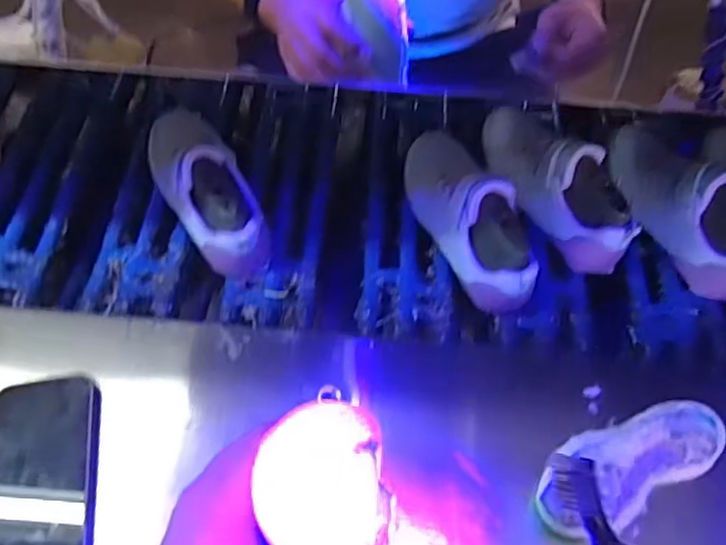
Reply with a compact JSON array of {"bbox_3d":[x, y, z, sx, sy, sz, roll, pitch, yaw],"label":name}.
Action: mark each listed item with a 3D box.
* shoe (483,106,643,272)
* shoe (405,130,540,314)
[{"bbox_3d":[0.207,-0.096,0.683,0.075,0.098,0.221,-22,57,-15],"label":"shoe"},{"bbox_3d":[0.109,-0.066,0.660,0.081,0.098,0.236,-15,55,-11],"label":"shoe"}]

